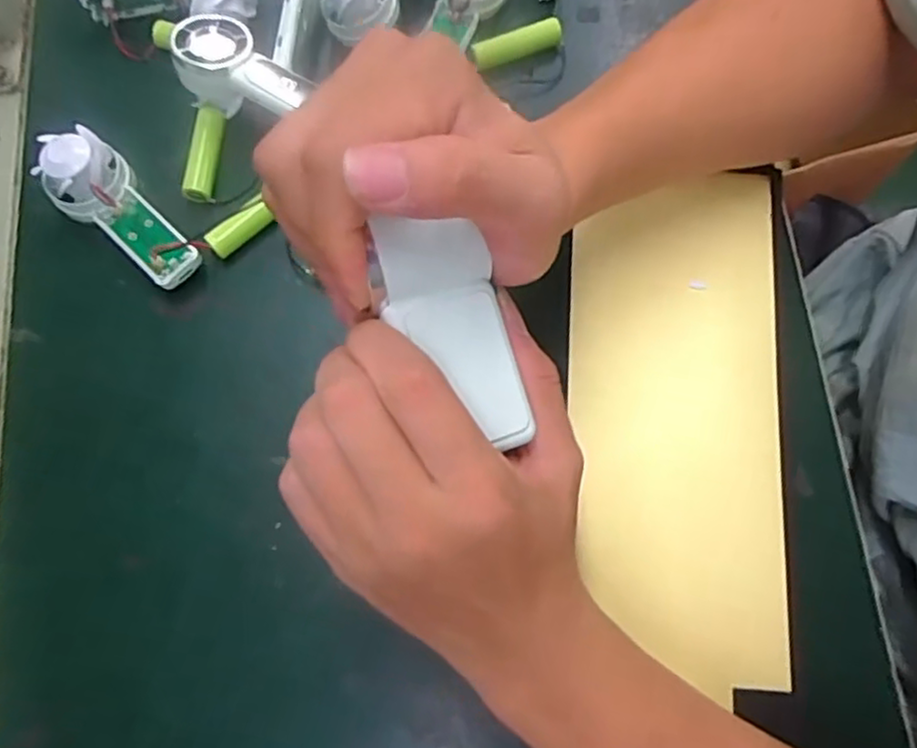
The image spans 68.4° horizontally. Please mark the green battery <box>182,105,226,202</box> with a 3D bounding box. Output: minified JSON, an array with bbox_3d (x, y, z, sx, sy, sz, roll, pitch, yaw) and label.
[{"bbox_3d":[-0.133,-0.114,0.354,0.014,0.010,0.053,3,76,1],"label":"green battery"}]

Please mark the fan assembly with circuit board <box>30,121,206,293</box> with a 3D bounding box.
[{"bbox_3d":[-0.166,-0.080,0.333,0.090,0.031,0.039,42,80,9],"label":"fan assembly with circuit board"}]

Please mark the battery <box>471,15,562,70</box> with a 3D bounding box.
[{"bbox_3d":[0.032,-0.181,0.371,0.050,0.012,0.015,-21,77,-5],"label":"battery"}]

